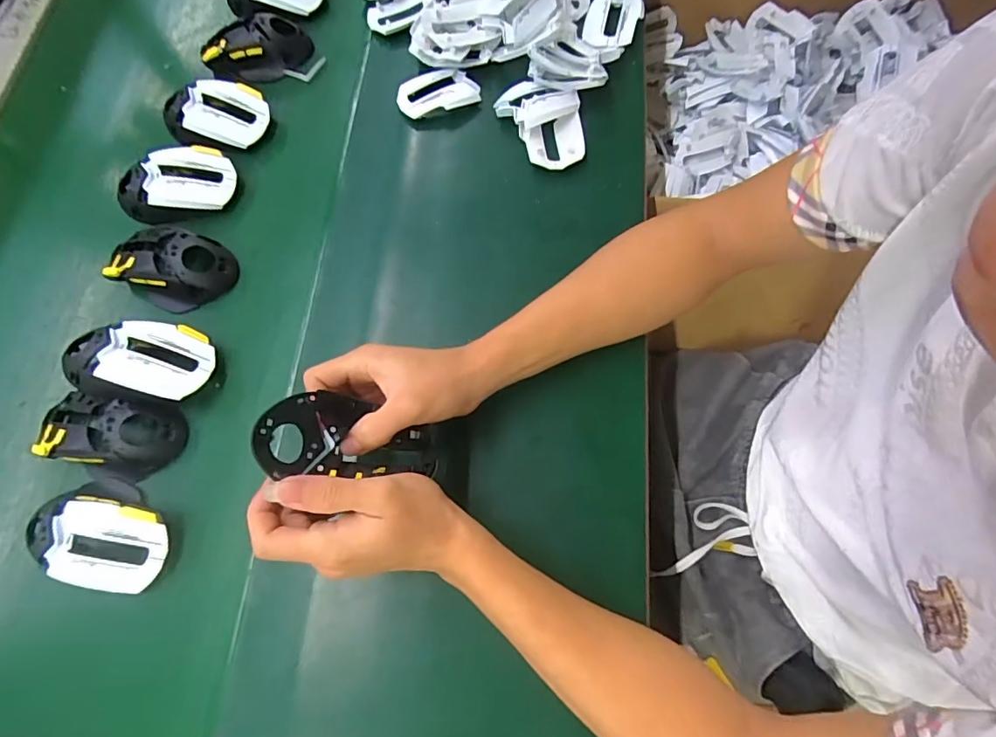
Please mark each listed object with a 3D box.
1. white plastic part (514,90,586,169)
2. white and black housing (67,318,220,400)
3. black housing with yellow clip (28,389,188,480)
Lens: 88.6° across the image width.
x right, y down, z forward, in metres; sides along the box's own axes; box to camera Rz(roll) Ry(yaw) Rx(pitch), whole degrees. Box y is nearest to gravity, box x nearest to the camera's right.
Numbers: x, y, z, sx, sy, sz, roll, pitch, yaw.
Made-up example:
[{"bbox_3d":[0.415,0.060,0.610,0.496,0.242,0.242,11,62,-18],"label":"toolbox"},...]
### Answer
[{"bbox_3d":[0.052,-0.239,0.513,0.064,0.024,0.086,-5,71,-1],"label":"white plastic part"},{"bbox_3d":[-0.306,-0.007,0.437,0.123,0.058,0.070,1,71,1],"label":"white and black housing"},{"bbox_3d":[-0.324,0.055,0.424,0.119,0.036,0.070,5,71,2],"label":"black housing with yellow clip"}]

